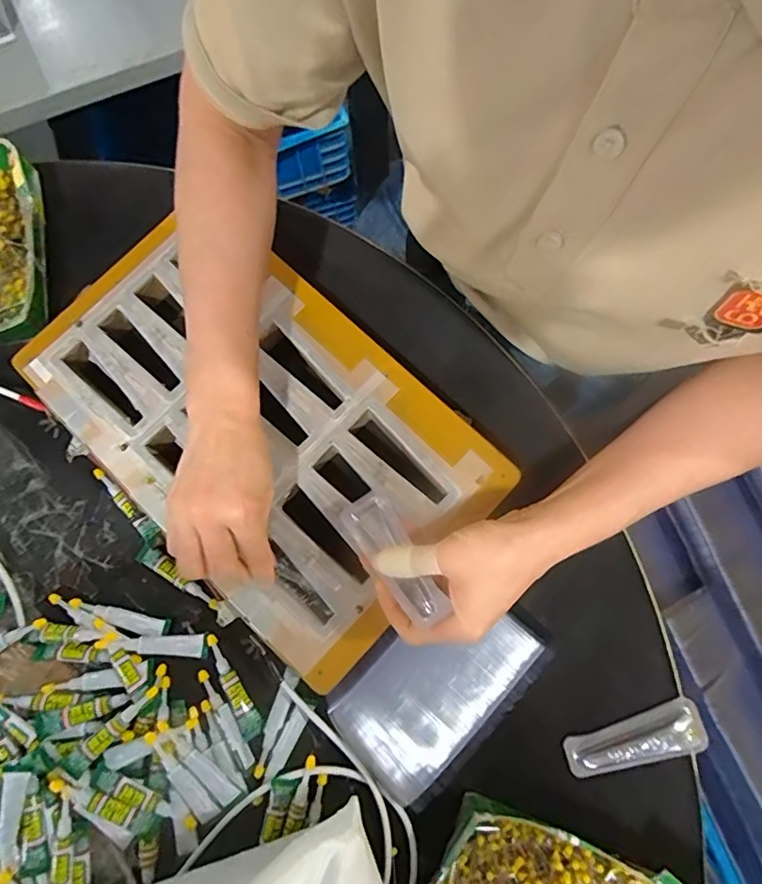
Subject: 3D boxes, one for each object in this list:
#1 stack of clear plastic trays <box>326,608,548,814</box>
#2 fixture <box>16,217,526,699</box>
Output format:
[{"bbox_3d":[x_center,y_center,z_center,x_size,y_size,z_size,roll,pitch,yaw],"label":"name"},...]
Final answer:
[{"bbox_3d":[0.039,0.183,0.402,0.102,0.029,0.155,43,83,10],"label":"stack of clear plastic trays"},{"bbox_3d":[-0.103,-0.018,0.441,0.379,0.042,0.225,43,79,9],"label":"fixture"}]

